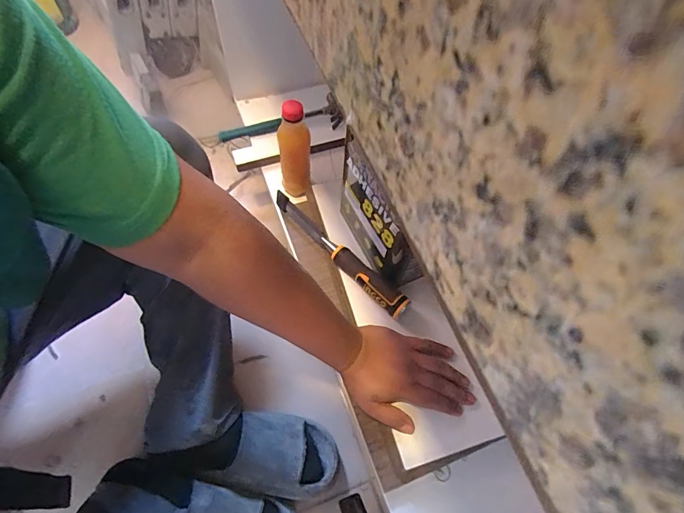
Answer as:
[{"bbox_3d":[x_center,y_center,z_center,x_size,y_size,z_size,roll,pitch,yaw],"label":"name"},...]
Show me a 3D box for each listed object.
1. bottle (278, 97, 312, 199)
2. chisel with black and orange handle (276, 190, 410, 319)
[{"bbox_3d":[-0.075,-0.167,0.611,0.046,0.175,0.043,-17,64,-12],"label":"bottle"},{"bbox_3d":[-0.009,-0.009,0.571,0.030,0.042,0.266,-40,71,-21],"label":"chisel with black and orange handle"}]

